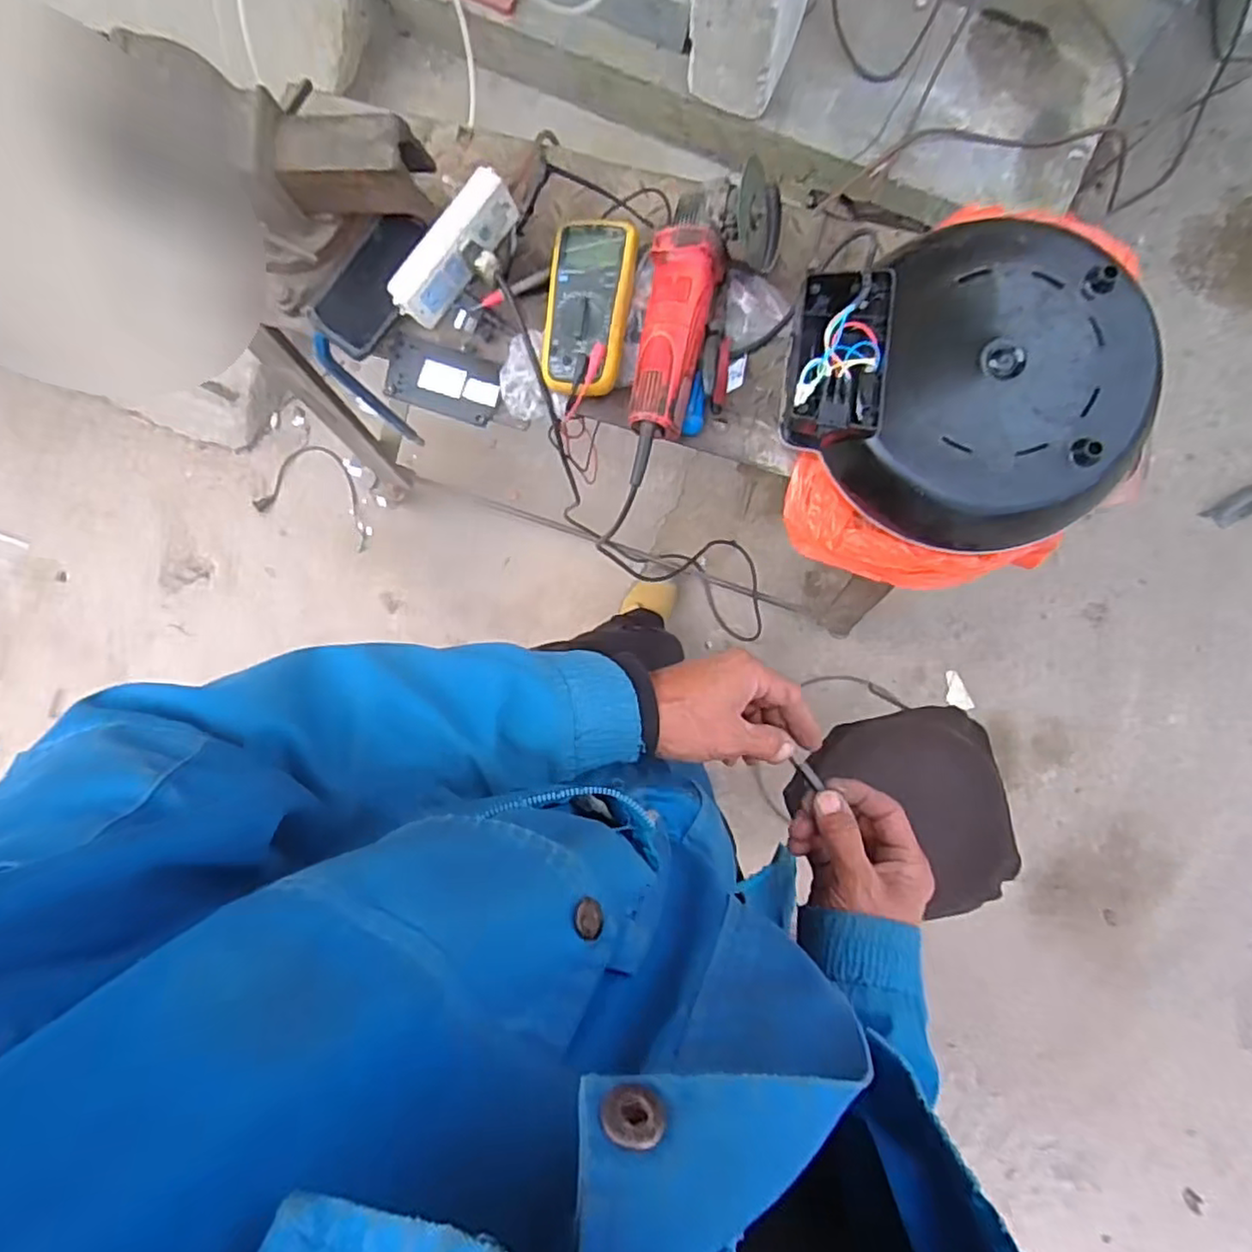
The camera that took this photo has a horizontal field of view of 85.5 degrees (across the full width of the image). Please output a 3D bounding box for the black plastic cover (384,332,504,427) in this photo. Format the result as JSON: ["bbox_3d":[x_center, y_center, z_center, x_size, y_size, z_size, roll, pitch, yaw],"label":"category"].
[{"bbox_3d":[-0.201,-0.274,0.754,0.135,0.021,0.071,18,91,4],"label":"black plastic cover"}]

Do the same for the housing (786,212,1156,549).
[{"bbox_3d":[0.312,-0.229,0.638,0.317,0.086,0.300,9,90,4],"label":"housing"}]

